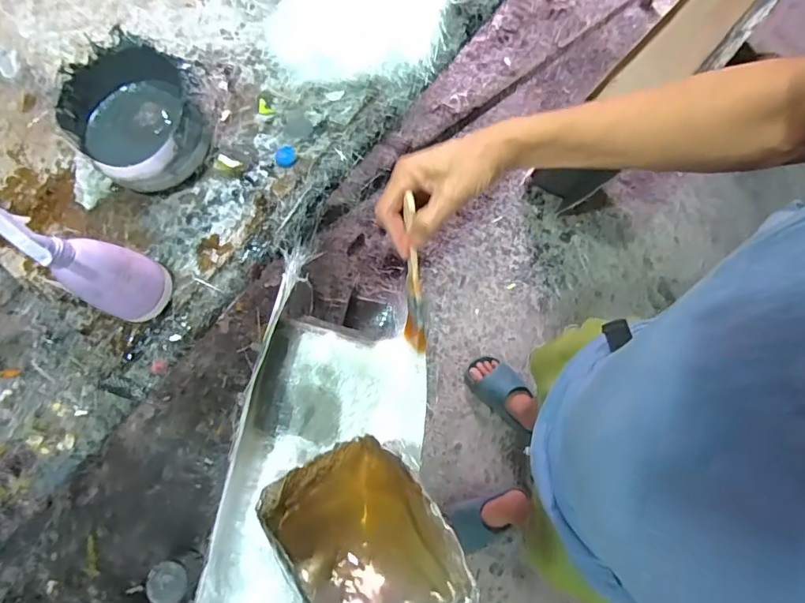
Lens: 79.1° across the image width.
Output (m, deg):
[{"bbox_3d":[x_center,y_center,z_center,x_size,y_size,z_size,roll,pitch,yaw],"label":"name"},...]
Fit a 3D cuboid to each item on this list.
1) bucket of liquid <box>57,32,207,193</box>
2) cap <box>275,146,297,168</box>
[{"bbox_3d":[-0.358,-0.247,0.675,0.170,0.101,0.163,0,77,1],"label":"bucket of liquid"},{"bbox_3d":[-0.167,-0.208,0.700,0.031,0.013,0.030,0,77,1],"label":"cap"}]

